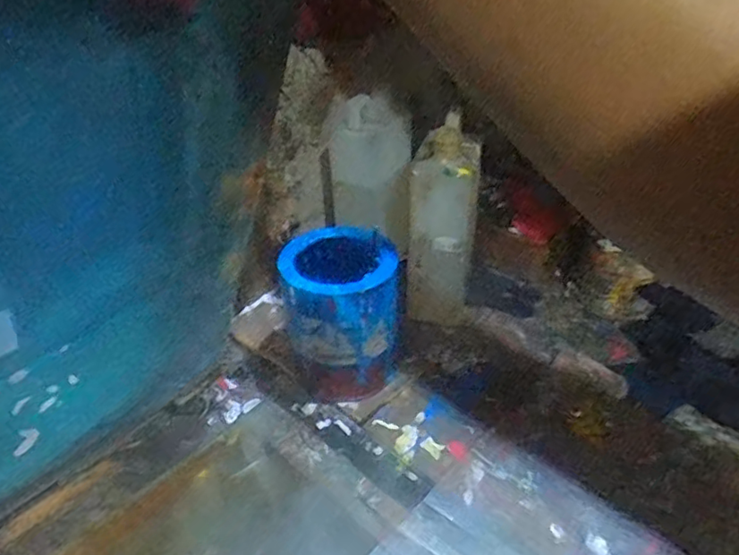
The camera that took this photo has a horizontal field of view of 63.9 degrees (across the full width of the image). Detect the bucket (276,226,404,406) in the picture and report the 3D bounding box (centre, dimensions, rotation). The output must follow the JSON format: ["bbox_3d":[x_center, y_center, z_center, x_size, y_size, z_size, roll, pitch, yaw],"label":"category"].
[{"bbox_3d":[-0.029,0.038,0.593,0.102,0.150,0.110,0,37,0],"label":"bucket"}]

